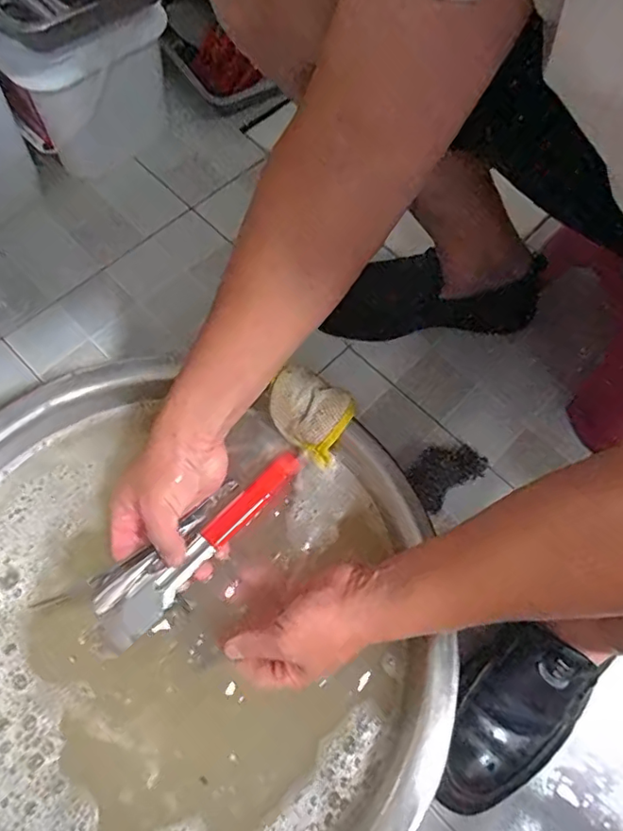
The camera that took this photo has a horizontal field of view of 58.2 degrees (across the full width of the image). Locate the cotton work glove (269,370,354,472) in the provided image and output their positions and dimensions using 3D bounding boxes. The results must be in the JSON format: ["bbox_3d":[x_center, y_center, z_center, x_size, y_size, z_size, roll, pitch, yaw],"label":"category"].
[{"bbox_3d":[-0.001,-0.004,0.520,0.082,0.045,0.062,33,69,11],"label":"cotton work glove"}]

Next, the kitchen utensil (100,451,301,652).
[{"bbox_3d":[-0.091,0.112,0.487,0.030,0.006,0.216,41,70,13],"label":"kitchen utensil"}]

